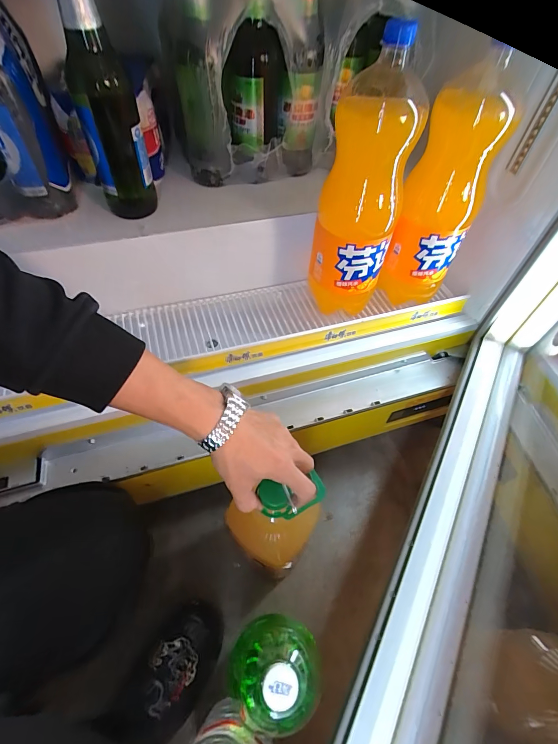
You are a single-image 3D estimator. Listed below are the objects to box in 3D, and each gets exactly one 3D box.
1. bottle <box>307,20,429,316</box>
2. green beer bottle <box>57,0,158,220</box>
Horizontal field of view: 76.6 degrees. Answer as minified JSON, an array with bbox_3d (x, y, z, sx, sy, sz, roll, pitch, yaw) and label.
[{"bbox_3d":[0.104,-0.218,0.468,0.104,0.297,0.108,13,55,7],"label":"bottle"},{"bbox_3d":[-0.205,-0.310,0.420,0.069,0.246,0.057,-15,56,-13],"label":"green beer bottle"}]

